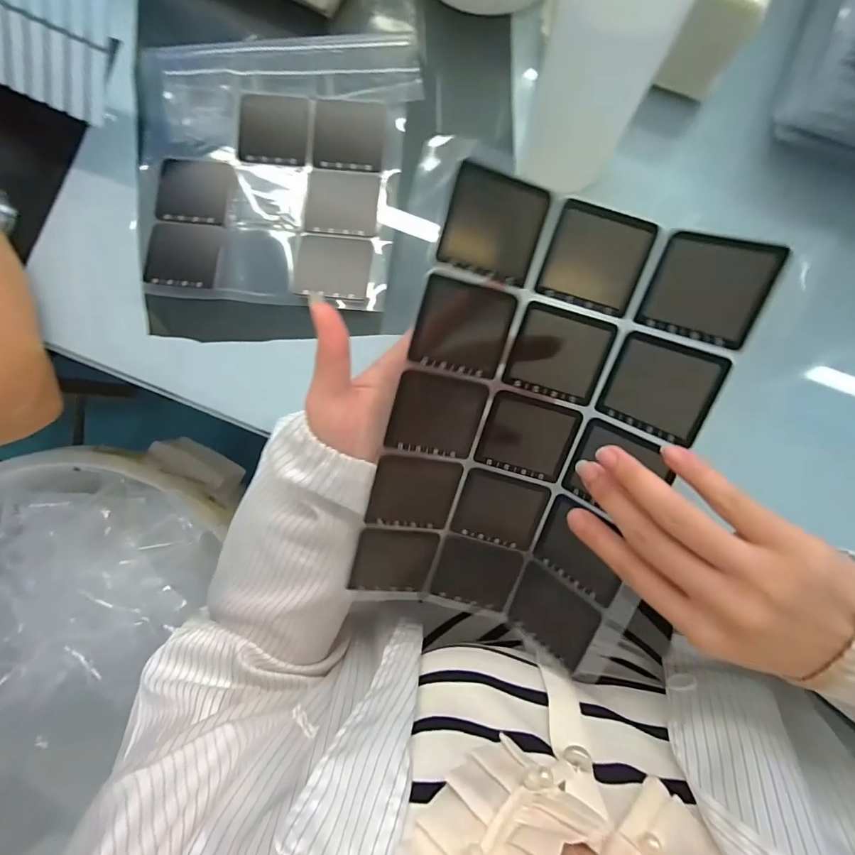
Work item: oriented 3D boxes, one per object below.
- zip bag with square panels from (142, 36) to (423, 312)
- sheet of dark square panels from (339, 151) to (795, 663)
[{"bbox_3d":[-0.120,-0.208,0.349,0.202,0.025,0.222,4,86,2],"label":"zip bag with square panels"},{"bbox_3d":[0.056,0.009,0.254,0.152,0.044,0.261,15,109,-3],"label":"sheet of dark square panels"}]

